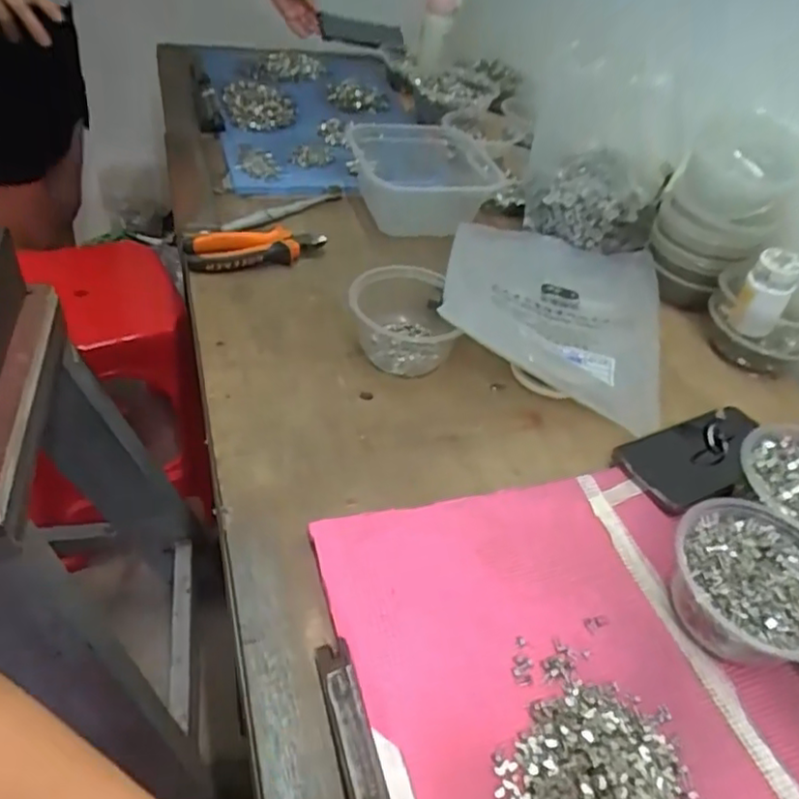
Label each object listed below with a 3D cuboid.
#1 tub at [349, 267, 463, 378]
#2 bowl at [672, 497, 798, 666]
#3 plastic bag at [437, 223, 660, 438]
[{"bbox_3d":[0.003,-0.076,0.615,0.102,0.059,0.106,2,44,-9],"label":"tub"},{"bbox_3d":[0.243,0.127,0.444,0.111,0.053,0.108,6,43,-6],"label":"bowl"},{"bbox_3d":[0.160,-0.110,0.657,0.215,0.067,0.260,14,45,7],"label":"plastic bag"}]

